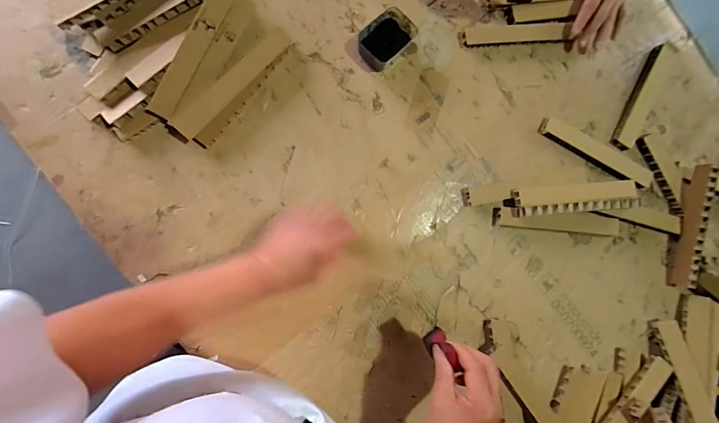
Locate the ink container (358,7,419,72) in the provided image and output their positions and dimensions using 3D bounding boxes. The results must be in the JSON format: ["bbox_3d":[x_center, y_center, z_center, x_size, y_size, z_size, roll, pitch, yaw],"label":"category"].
[{"bbox_3d":[0.039,-0.260,0.540,0.082,0.035,0.058,-43,92,-7],"label":"ink container"}]

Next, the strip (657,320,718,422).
[{"bbox_3d":[0.495,0.267,0.532,0.034,0.012,0.196,-17,69,19],"label":"strip"}]

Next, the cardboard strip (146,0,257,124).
[{"bbox_3d":[-0.209,-0.208,0.481,0.057,0.011,0.202,29,95,-34],"label":"cardboard strip"}]

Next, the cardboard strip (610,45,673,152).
[{"bbox_3d":[0.465,-0.193,0.588,0.030,0.016,0.194,27,84,-4],"label":"cardboard strip"}]

